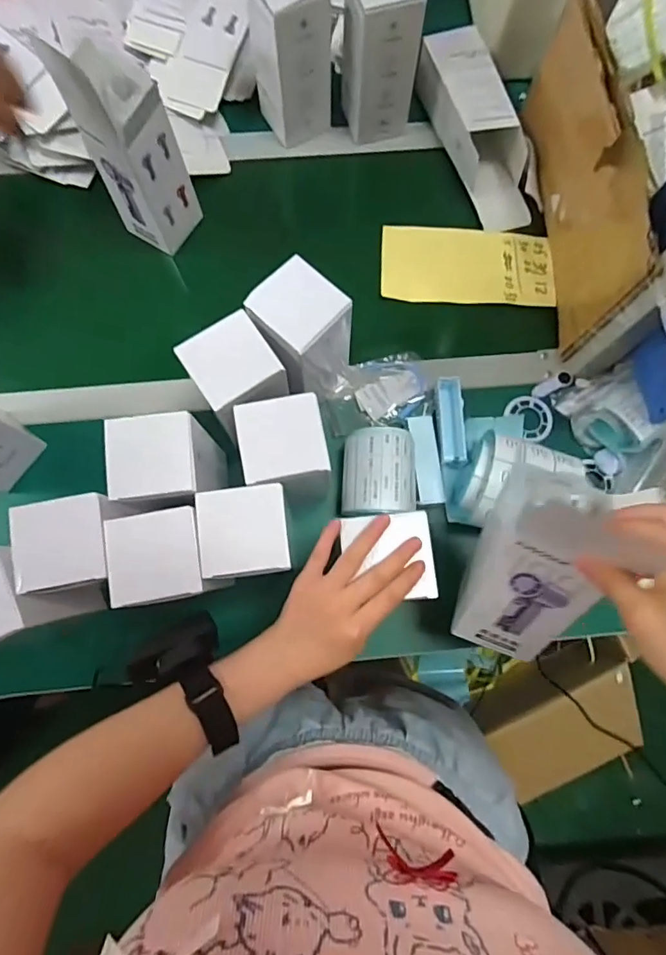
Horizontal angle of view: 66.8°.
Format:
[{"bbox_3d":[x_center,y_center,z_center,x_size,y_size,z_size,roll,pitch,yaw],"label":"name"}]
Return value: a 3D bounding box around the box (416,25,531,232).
[{"bbox_3d":[0.183,-0.448,0.650,0.083,0.069,0.251,-19,79,-4],"label":"box"}]

